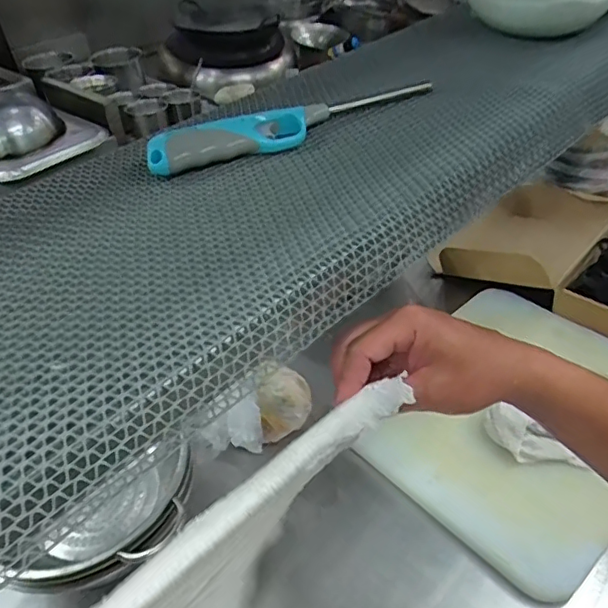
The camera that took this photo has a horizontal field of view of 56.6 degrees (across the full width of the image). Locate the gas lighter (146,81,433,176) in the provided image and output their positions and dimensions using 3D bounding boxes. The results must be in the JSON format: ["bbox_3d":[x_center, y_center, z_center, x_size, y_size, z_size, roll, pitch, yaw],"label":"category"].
[{"bbox_3d":[-0.002,-0.152,0.466,0.263,0.021,0.038,-25,43,-23],"label":"gas lighter"}]

